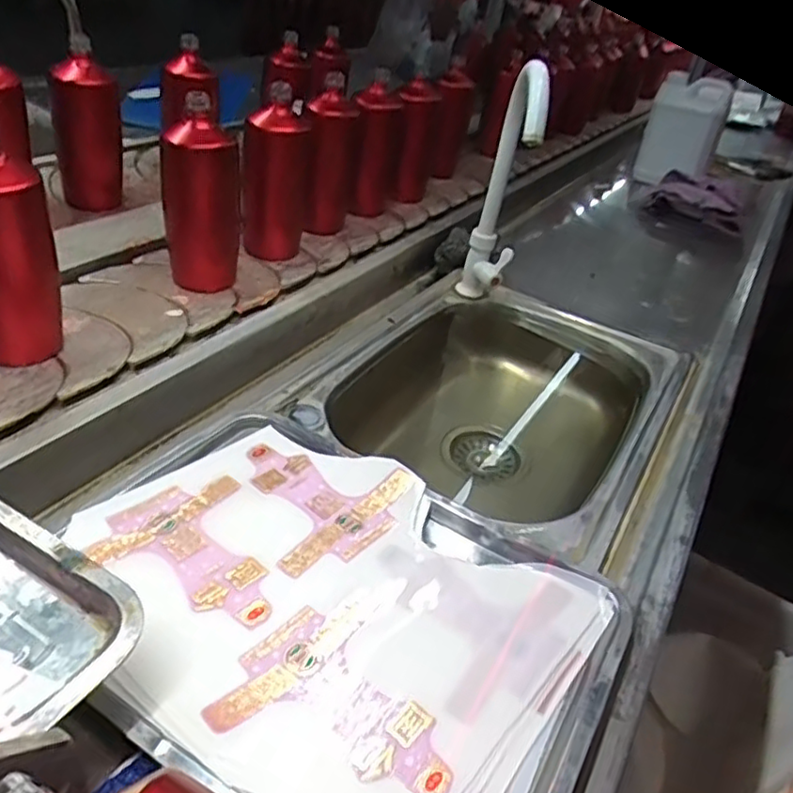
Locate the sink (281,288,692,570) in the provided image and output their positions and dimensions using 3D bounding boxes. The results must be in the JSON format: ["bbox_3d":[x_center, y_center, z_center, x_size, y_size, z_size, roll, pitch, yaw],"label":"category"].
[{"bbox_3d":[0.120,0.019,0.788,0.338,0.156,0.460,23,39,21],"label":"sink"}]

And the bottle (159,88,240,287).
[{"bbox_3d":[-0.221,-0.221,0.759,0.060,0.192,0.068,25,40,23],"label":"bottle"}]

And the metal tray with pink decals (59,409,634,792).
[{"bbox_3d":[-0.048,0.140,0.470,0.370,0.027,0.280,22,39,20],"label":"metal tray with pink decals"}]

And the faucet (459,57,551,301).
[{"bbox_3d":[0.124,-0.234,0.823,0.060,0.305,0.155,9,36,3],"label":"faucet"}]

